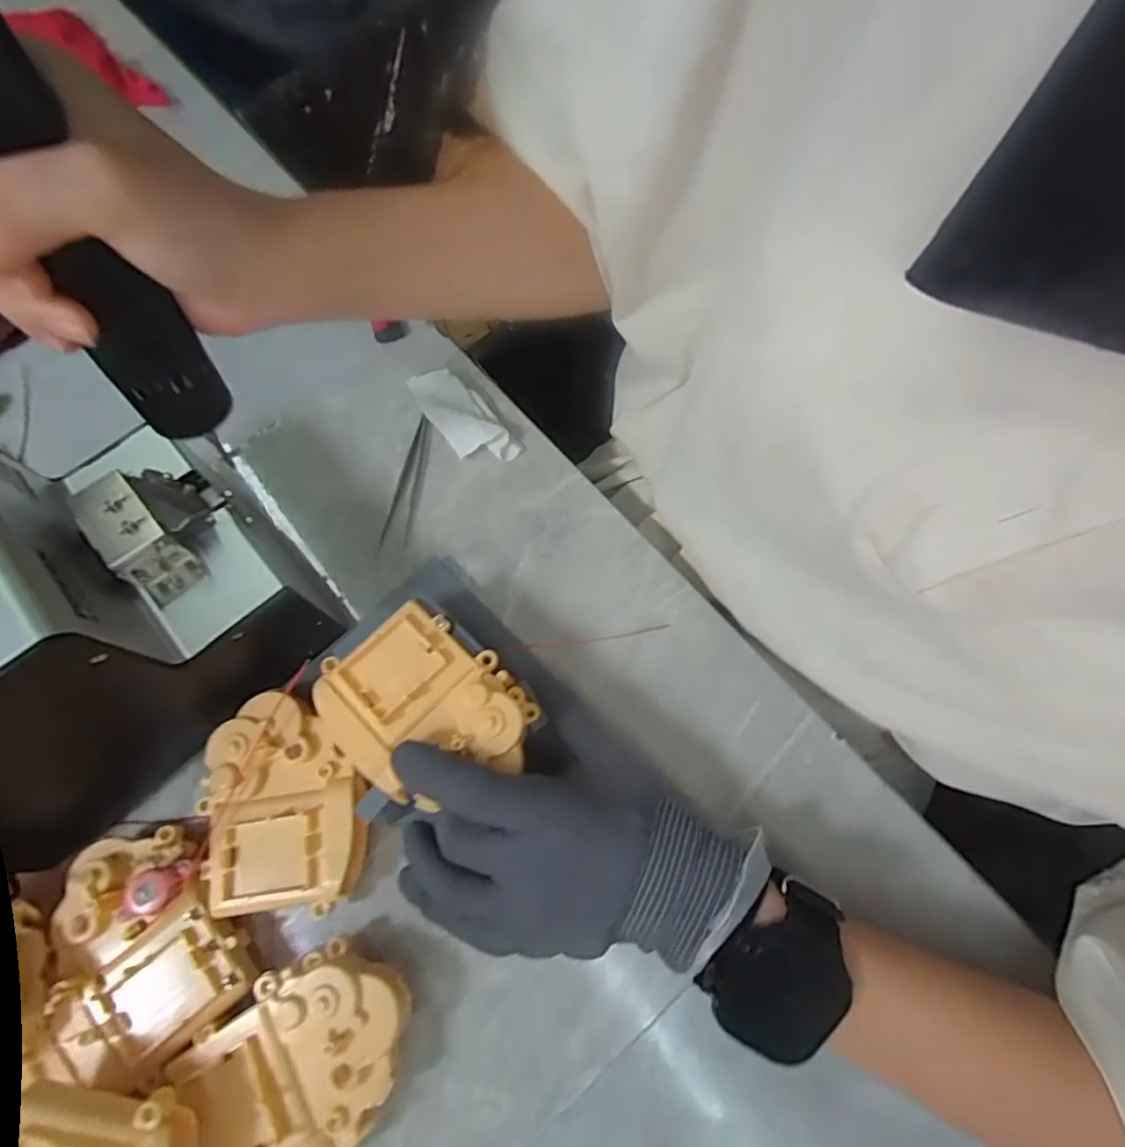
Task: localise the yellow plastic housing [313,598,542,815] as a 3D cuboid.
[{"bbox_3d":[-0.064,0.060,0.280,0.076,0.015,0.090,-39,73,-12],"label":"yellow plastic housing"}]

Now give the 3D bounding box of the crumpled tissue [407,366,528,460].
[{"bbox_3d":[-0.063,-0.100,0.392,0.036,0.017,0.080,-37,73,-11],"label":"crumpled tissue"}]

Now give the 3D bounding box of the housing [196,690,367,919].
[{"bbox_3d":[-0.131,0.107,0.292,0.081,0.013,0.094,1,70,2],"label":"housing"}]

